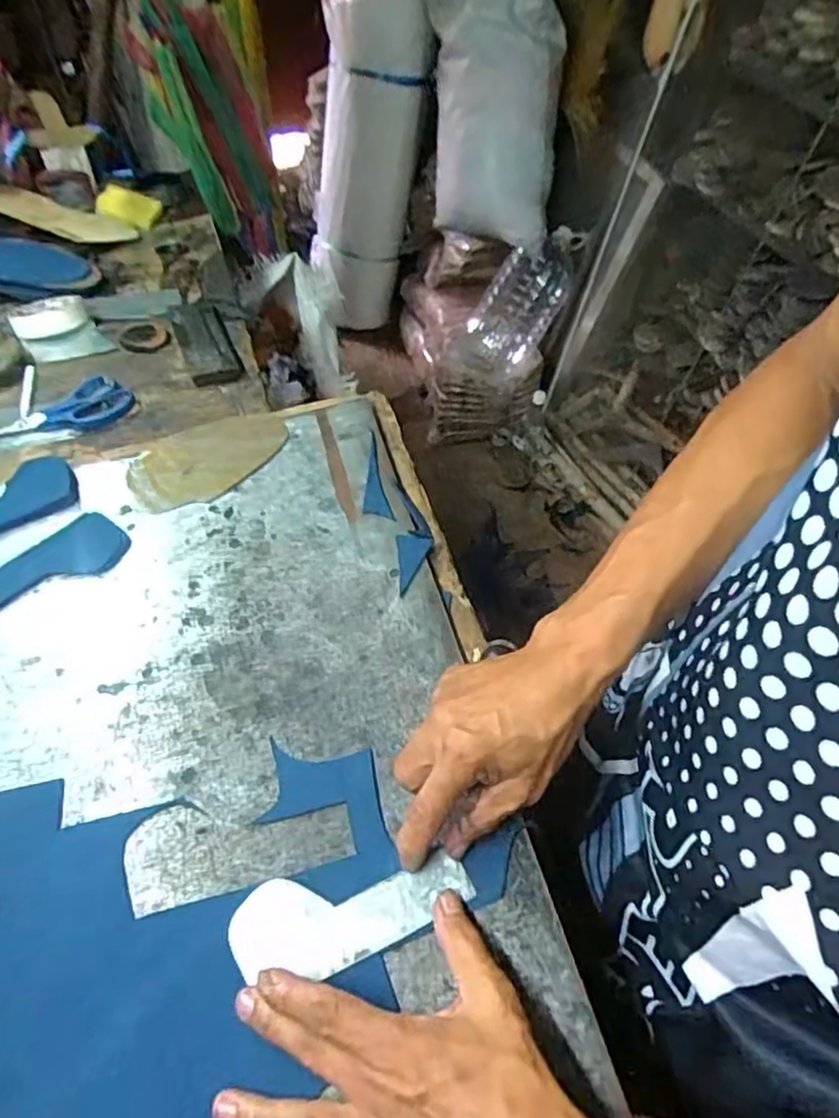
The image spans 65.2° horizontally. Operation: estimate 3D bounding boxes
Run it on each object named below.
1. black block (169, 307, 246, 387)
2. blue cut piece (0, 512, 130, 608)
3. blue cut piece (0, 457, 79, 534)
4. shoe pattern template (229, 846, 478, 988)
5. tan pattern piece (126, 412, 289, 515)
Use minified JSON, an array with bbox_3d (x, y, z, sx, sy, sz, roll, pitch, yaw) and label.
[{"bbox_3d":[-0.248,-0.253,0.758,0.058,0.019,0.164,-20,54,-14],"label":"black block"},{"bbox_3d":[-0.307,0.009,0.527,0.139,0.012,0.052,-32,57,-22],"label":"blue cut piece"},{"bbox_3d":[-0.366,-0.046,0.563,0.134,0.009,0.061,-27,71,-19],"label":"blue cut piece"},{"bbox_3d":[-0.038,0.203,0.376,0.135,0.004,0.048,-9,52,-7],"label":"shoe pattern template"},{"bbox_3d":[-0.192,-0.094,0.602,0.144,0.007,0.089,-26,61,-12],"label":"tan pattern piece"}]

